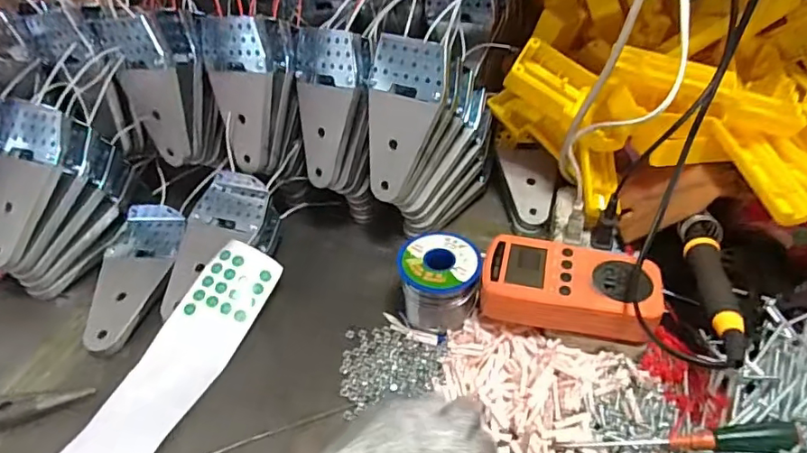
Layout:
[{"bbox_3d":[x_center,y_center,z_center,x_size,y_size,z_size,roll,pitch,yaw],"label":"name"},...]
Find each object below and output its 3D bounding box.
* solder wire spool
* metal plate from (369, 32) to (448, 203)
[{"bbox_3d":[0.028,0.048,0.440,0.060,0.060,0.064,-1,42,1],"label":"solder wire spool"},{"bbox_3d":[-0.002,-0.089,0.455,0.065,0.134,0.012,14,17,17],"label":"metal plate"}]

